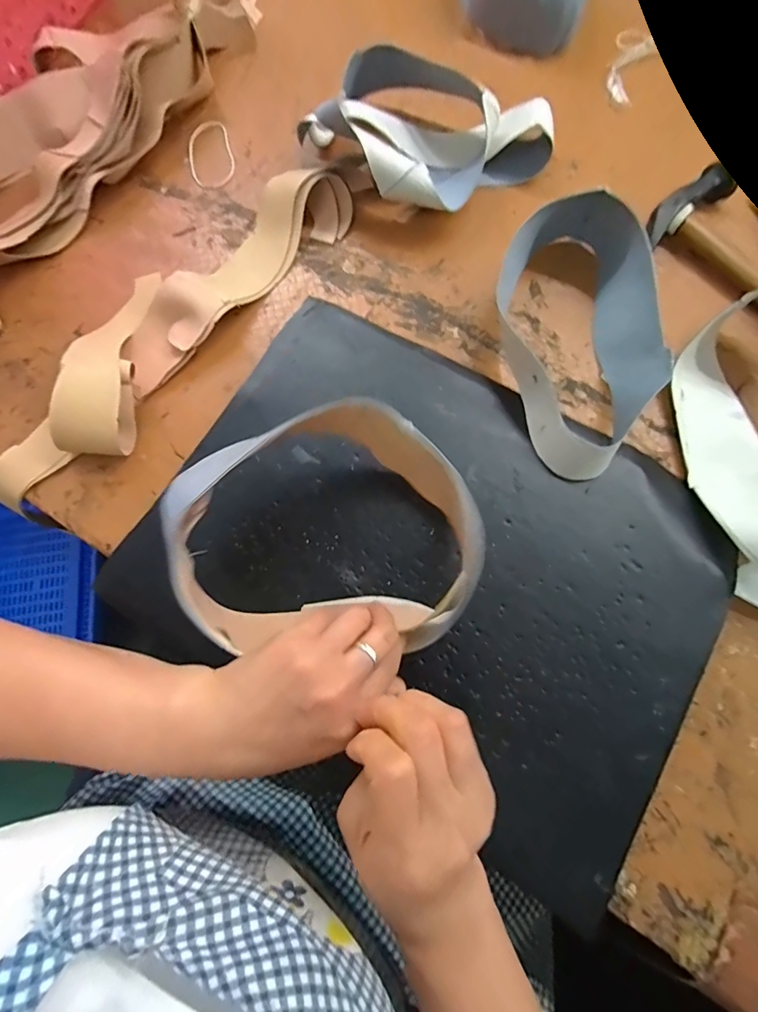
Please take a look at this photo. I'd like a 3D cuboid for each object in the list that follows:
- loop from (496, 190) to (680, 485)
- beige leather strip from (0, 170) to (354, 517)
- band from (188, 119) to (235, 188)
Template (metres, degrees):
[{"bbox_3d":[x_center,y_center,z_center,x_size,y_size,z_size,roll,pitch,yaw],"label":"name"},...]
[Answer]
[{"bbox_3d":[0.173,-0.154,0.385,0.128,0.052,0.268,-5,74,0],"label":"loop"},{"bbox_3d":[-0.198,-0.174,0.404,0.120,0.040,0.429,37,79,11],"label":"beige leather strip"},{"bbox_3d":[-0.184,-0.381,0.481,0.047,0.004,0.103,-16,75,-3],"label":"band"}]

